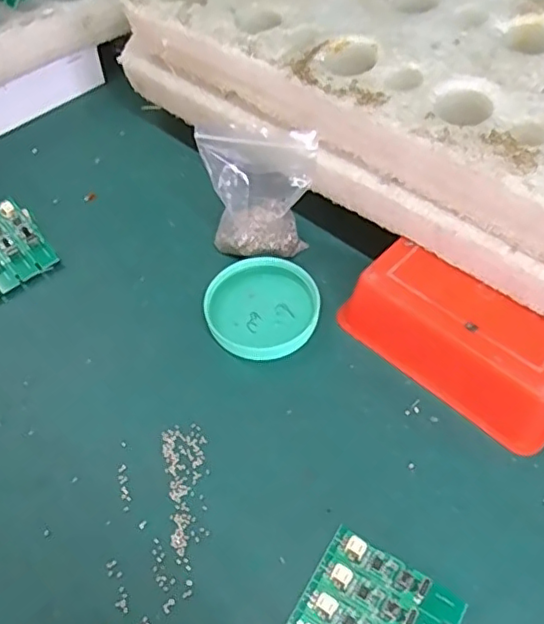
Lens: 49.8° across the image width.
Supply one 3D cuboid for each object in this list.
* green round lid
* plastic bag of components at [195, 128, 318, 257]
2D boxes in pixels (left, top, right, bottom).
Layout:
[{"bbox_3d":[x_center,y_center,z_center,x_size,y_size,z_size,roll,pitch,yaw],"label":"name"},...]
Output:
[{"bbox_3d":[-0.005,-0.004,0.351,0.066,0.009,0.065,-2,55,2],"label":"green round lid"},{"bbox_3d":[-0.010,-0.070,0.351,0.064,0.078,0.031,9,56,10],"label":"plastic bag of components"}]

